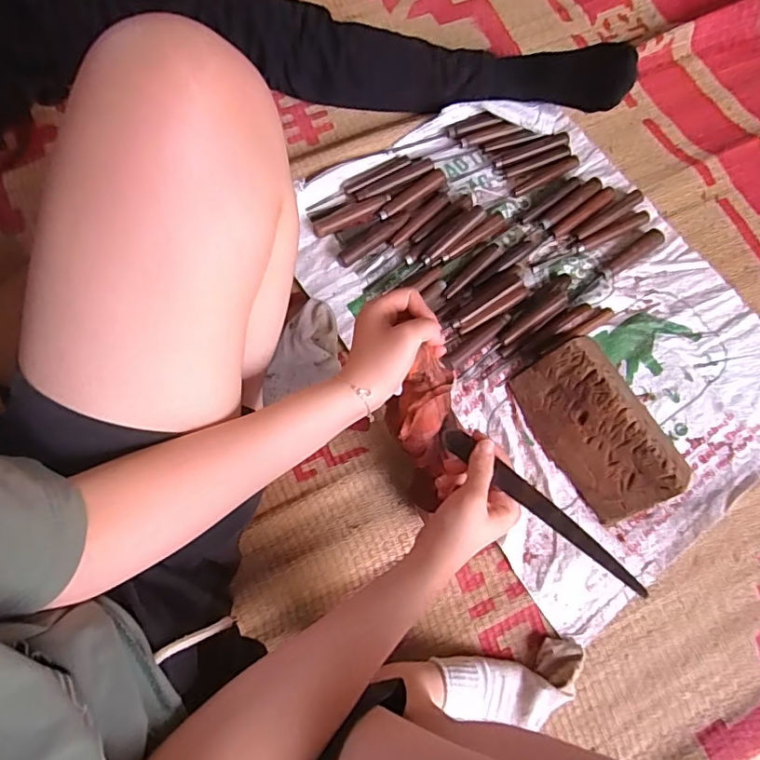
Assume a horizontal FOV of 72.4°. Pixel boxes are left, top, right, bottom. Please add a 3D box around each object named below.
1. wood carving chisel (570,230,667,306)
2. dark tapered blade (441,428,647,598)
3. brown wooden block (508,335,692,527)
[{"bbox_3d":[0.322,-0.154,0.703,0.164,0.019,0.022,-35,77,-10],"label":"wood carving chisel"},{"bbox_3d":[0.132,0.105,0.437,0.195,0.011,0.020,38,77,20],"label":"dark tapered blade"},{"bbox_3d":[0.256,0.058,0.614,0.114,0.067,0.201,-24,76,-8],"label":"brown wooden block"}]

